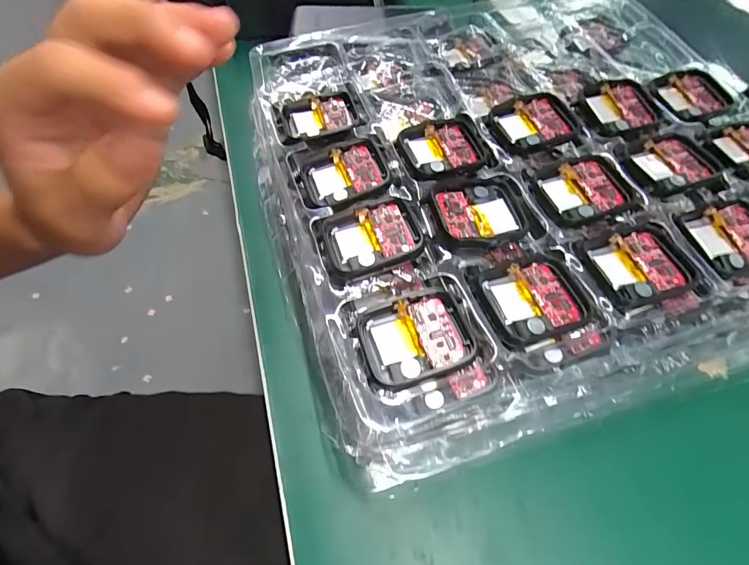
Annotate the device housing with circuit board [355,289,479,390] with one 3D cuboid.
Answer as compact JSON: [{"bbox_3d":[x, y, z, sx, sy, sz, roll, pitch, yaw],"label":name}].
[{"bbox_3d":[0.017,0.023,0.169,0.042,0.012,0.037,-11,60,-9],"label":"device housing with circuit board"}]

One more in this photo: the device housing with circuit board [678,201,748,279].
[{"bbox_3d":[0.174,-0.022,0.200,0.041,0.004,0.036,-11,60,-9],"label":"device housing with circuit board"}]

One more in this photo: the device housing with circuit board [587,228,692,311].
[{"bbox_3d":[0.121,-0.007,0.189,0.039,0.004,0.036,-12,60,-10],"label":"device housing with circuit board"}]

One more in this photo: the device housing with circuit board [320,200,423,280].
[{"bbox_3d":[-0.001,-0.022,0.194,0.044,0.010,0.037,-13,60,-10],"label":"device housing with circuit board"}]

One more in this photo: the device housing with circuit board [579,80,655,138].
[{"bbox_3d":[0.144,-0.103,0.247,0.049,0.010,0.037,-19,61,-13],"label":"device housing with circuit board"}]

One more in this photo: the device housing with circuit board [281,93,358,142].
[{"bbox_3d":[-0.032,-0.096,0.247,0.044,0.013,0.037,-11,60,-9],"label":"device housing with circuit board"}]

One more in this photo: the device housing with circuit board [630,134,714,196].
[{"bbox_3d":[0.161,-0.065,0.223,0.044,0.004,0.036,-17,61,-12],"label":"device housing with circuit board"}]

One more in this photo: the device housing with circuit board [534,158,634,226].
[{"bbox_3d":[0.108,-0.047,0.213,0.044,0.004,0.036,-13,60,-10],"label":"device housing with circuit board"}]

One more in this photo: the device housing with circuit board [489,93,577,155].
[{"bbox_3d":[0.093,-0.092,0.238,0.048,0.004,0.039,-14,60,-11],"label":"device housing with circuit board"}]

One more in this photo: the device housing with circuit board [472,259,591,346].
[{"bbox_3d":[0.068,0.006,0.180,0.043,0.007,0.037,-13,60,-10],"label":"device housing with circuit board"}]

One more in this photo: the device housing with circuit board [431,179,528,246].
[{"bbox_3d":[0.053,-0.034,0.203,0.045,0.009,0.040,-9,59,-8],"label":"device housing with circuit board"}]

